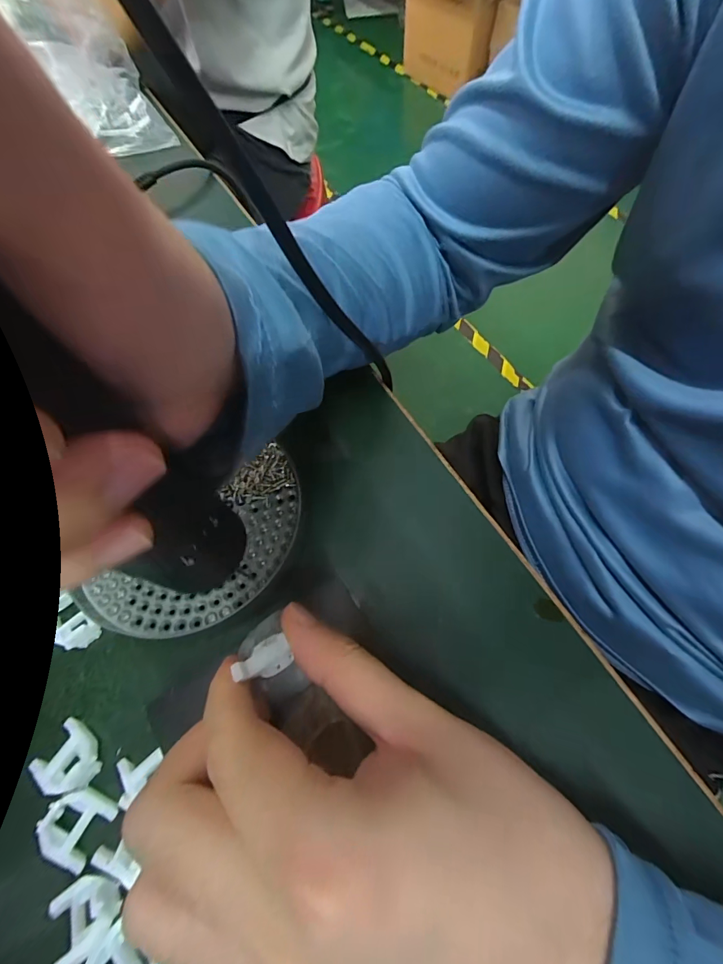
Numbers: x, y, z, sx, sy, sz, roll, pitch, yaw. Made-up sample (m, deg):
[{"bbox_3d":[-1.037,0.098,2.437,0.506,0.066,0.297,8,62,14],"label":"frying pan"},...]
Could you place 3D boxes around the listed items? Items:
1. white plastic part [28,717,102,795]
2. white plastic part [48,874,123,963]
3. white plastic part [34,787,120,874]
[{"bbox_3d":[-0.121,0.115,0.165,0.024,0.009,0.021,27,69,15],"label":"white plastic part"},{"bbox_3d":[-0.099,0.154,0.143,0.022,0.013,0.021,-33,68,-12],"label":"white plastic part"},{"bbox_3d":[-0.111,0.133,0.154,0.022,0.009,0.022,22,68,13],"label":"white plastic part"}]

